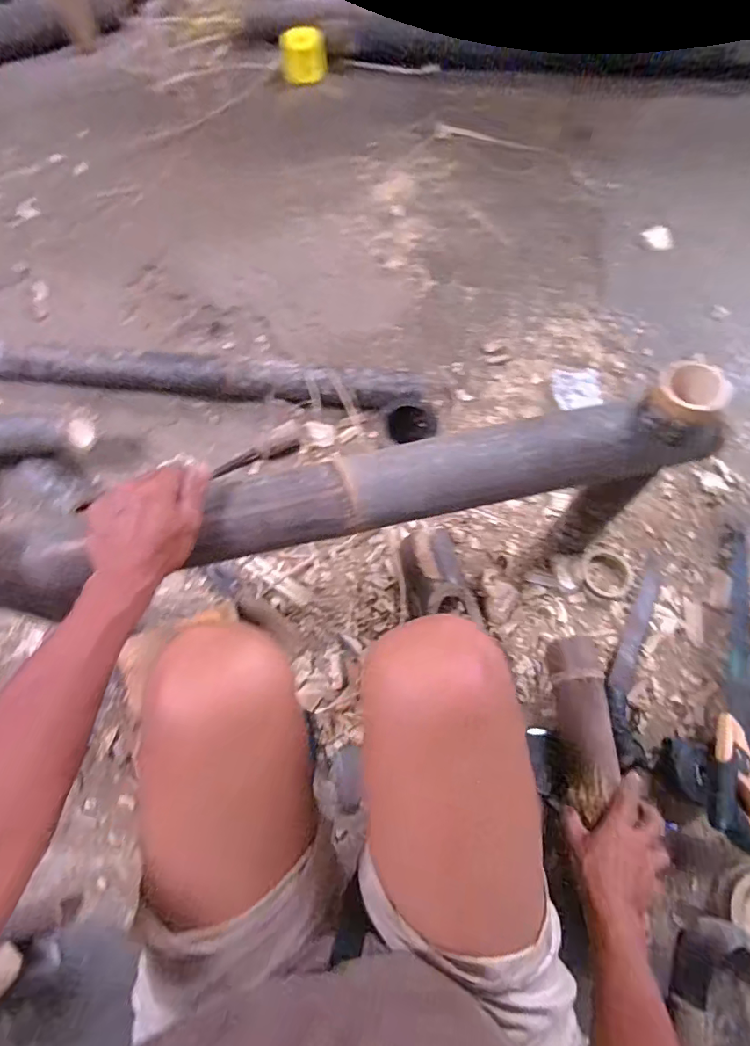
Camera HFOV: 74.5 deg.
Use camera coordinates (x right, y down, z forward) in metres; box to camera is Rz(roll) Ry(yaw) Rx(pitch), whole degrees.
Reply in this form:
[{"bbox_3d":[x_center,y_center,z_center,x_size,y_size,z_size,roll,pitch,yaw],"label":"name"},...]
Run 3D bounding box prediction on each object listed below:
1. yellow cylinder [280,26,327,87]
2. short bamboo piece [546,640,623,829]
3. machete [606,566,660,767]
[{"bbox_3d":[-0.174,-1.137,1.204,0.112,0.075,0.101,-2,70,1],"label":"yellow cylinder"},{"bbox_3d":[0.288,0.258,0.665,0.077,0.062,0.233,4,58,3],"label":"short bamboo piece"},{"bbox_3d":[0.390,0.197,0.738,0.063,0.030,0.312,21,63,8],"label":"machete"}]

